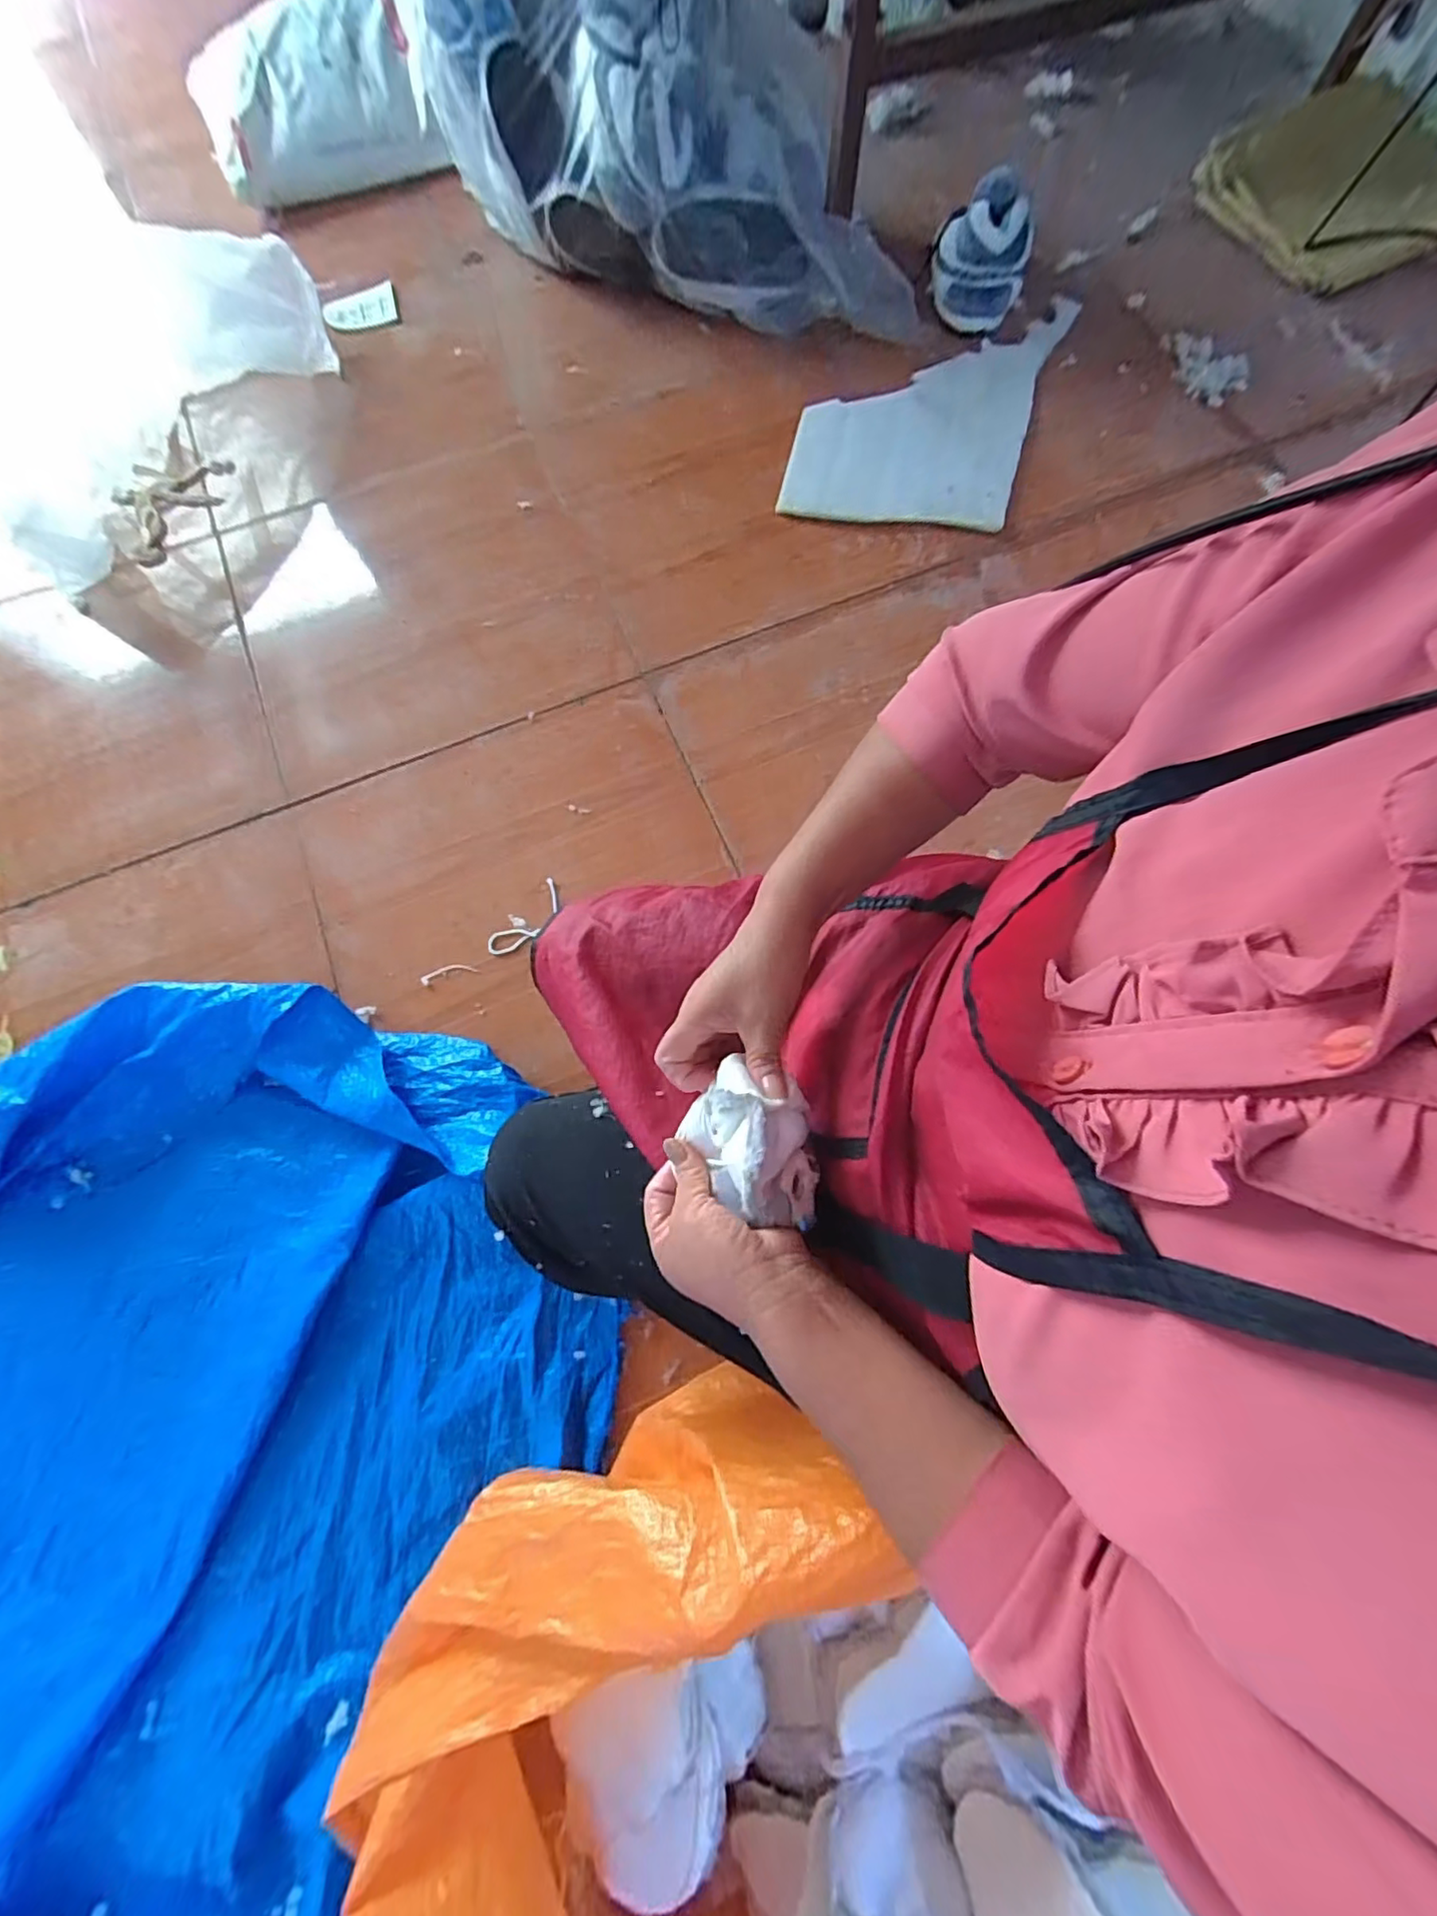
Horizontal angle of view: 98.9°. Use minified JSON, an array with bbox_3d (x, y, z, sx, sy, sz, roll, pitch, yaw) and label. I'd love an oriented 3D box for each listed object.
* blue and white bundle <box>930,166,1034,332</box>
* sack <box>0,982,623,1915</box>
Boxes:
[{"bbox_3d":[0.508,-1.375,1.199,0.162,0.157,0.156,-6,75,-2],"label":"blue and white bundle"},{"bbox_3d":[-0.704,0.728,0.651,0.924,0.100,1.433,17,75,4],"label":"sack"}]

